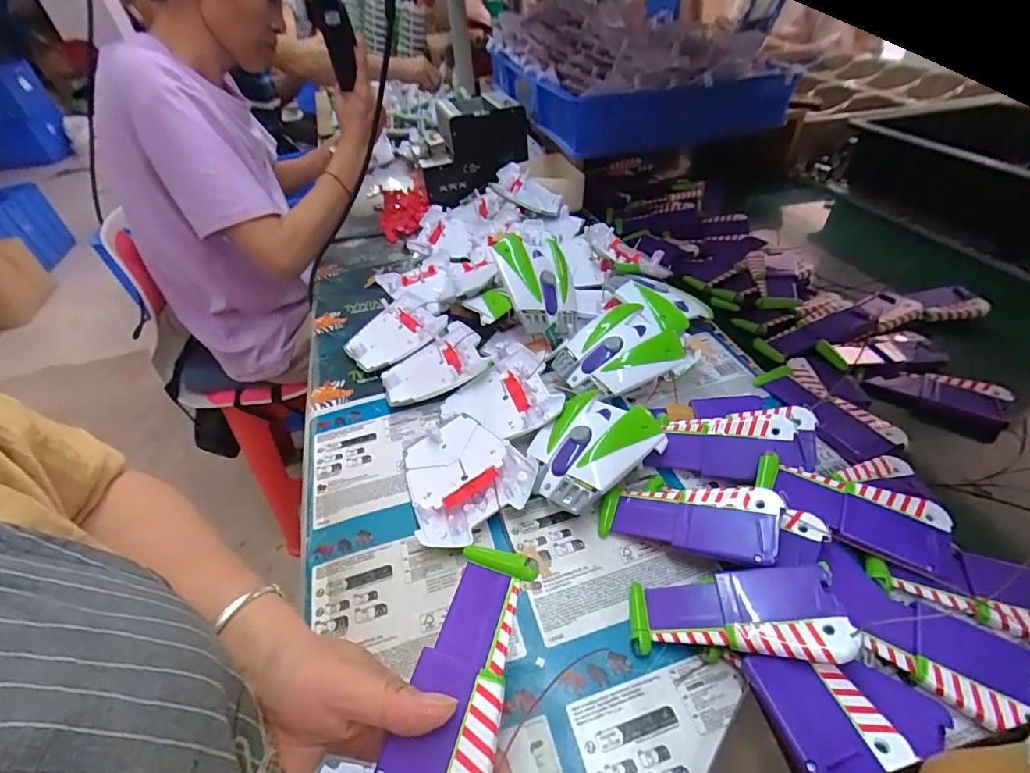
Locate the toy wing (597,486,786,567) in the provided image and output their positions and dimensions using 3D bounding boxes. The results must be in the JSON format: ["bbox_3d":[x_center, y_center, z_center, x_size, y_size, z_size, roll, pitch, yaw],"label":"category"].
[{"bbox_3d":[0.120,0.095,0.339,0.120,0.014,0.049,-3,39,30],"label":"toy wing"}]

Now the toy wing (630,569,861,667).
[{"bbox_3d":[0.132,0.137,0.290,0.117,0.012,0.048,-12,38,25],"label":"toy wing"}]

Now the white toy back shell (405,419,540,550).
[{"bbox_3d":[-0.045,0.073,0.395,0.096,0.030,0.102,-25,45,-19],"label":"white toy back shell"}]

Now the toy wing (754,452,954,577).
[{"bbox_3d":[0.235,0.088,0.339,0.118,0.025,0.049,17,47,23],"label":"toy wing"}]

